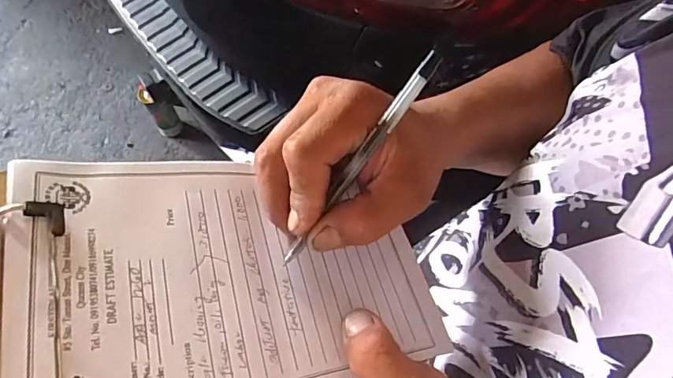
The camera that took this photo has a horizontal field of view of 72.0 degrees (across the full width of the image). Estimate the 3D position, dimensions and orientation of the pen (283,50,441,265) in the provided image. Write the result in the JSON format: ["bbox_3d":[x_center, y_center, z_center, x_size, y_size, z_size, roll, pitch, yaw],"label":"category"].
[{"bbox_3d":[0.010,-0.012,0.235,0.007,0.006,0.131,41,106,19],"label":"pen"}]

